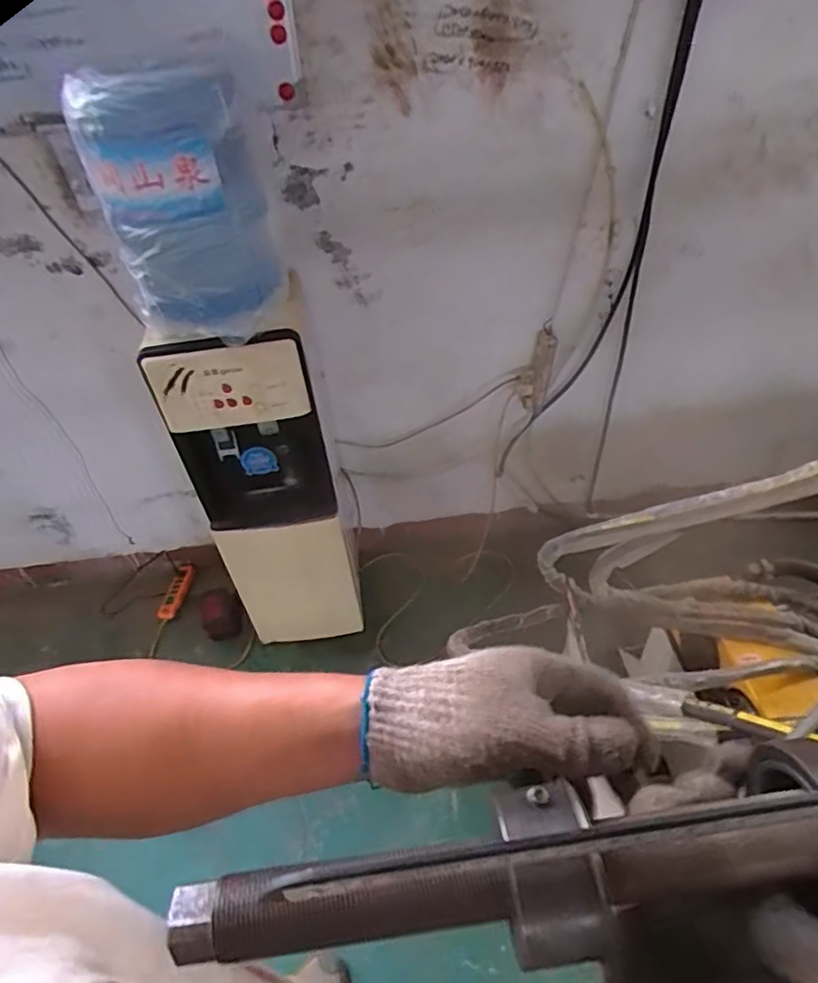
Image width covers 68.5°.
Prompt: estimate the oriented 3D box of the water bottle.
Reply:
[{"bbox_3d":[-0.383,-0.480,1.015,0.244,0.368,0.252,-24,47,-18],"label":"water bottle"}]

